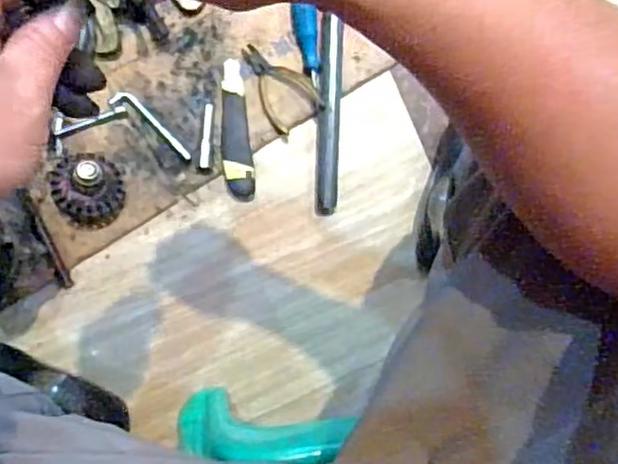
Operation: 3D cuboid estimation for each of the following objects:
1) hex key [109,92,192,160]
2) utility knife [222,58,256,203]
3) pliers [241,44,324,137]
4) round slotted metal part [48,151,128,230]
[{"bbox_3d":[-0.192,-0.132,0.795,0.121,0.007,0.021,39,87,-3],"label":"hex key"},{"bbox_3d":[-0.091,-0.125,0.789,0.037,0.012,0.170,-7,90,-4],"label":"utility knife"},{"bbox_3d":[-0.042,-0.181,0.799,0.066,0.012,0.114,-39,92,-4],"label":"pliers"},{"bbox_3d":[-0.259,-0.049,0.762,0.071,0.047,0.086,-9,90,-4],"label":"round slotted metal part"}]

